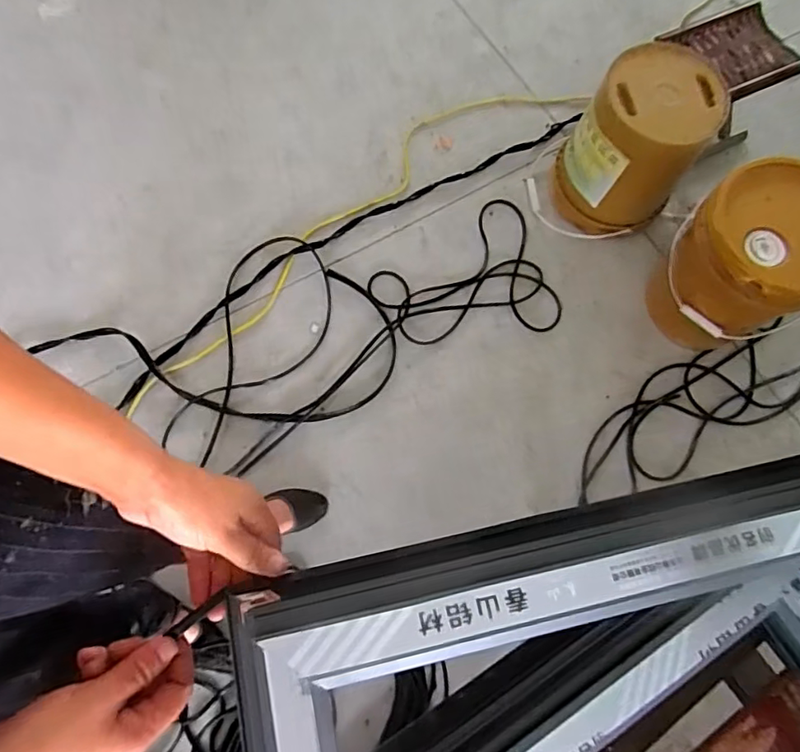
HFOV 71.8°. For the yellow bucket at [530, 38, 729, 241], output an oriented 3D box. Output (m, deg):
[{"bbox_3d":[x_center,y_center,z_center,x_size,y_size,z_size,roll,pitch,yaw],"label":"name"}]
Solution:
[{"bbox_3d":[0.539,-0.544,1.350,0.304,0.363,0.297,1,73,-2],"label":"yellow bucket"}]

